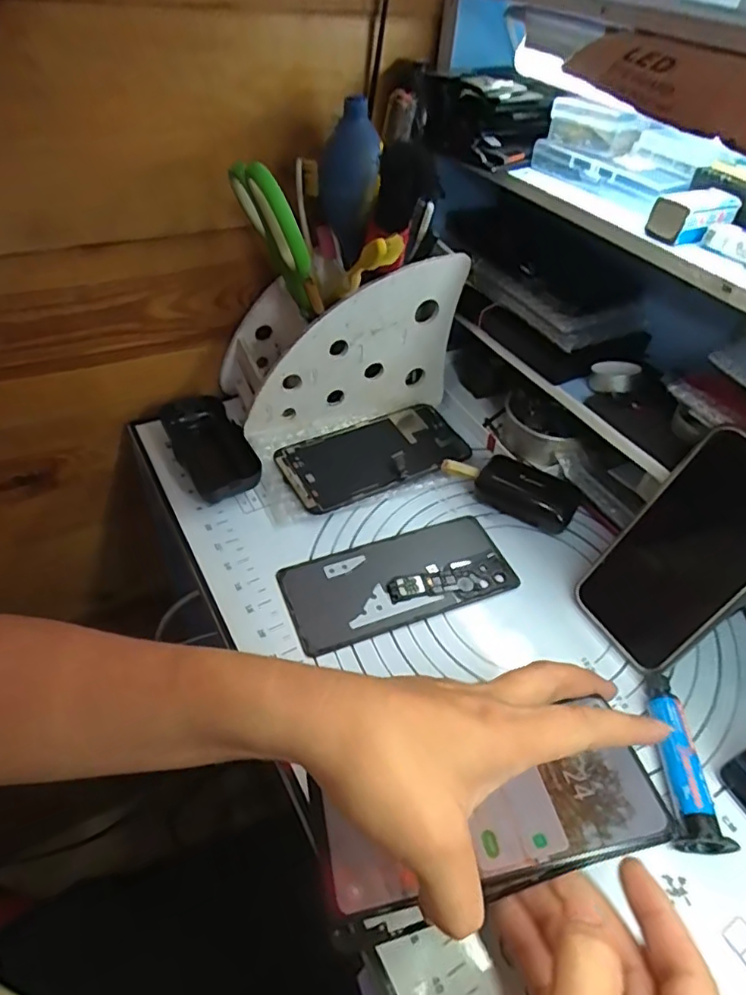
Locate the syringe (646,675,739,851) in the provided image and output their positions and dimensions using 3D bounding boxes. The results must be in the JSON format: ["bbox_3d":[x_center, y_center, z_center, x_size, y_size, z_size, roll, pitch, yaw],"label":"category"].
[{"bbox_3d":[0.171,0.143,0.325,0.027,0.020,0.091,6,46,0],"label":"syringe"}]

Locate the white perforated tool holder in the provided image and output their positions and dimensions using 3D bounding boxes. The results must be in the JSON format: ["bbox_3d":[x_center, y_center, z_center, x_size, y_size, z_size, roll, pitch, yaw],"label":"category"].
[{"bbox_3d":[-0.028,-0.133,0.484,0.181,0.130,0.085,-13,49,-17],"label":"white perforated tool holder"}]

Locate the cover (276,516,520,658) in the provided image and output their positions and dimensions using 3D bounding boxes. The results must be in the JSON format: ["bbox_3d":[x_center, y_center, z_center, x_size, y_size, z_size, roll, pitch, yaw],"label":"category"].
[{"bbox_3d":[0.019,0.056,0.408,0.157,0.005,0.072,-15,50,-19],"label":"cover"}]

